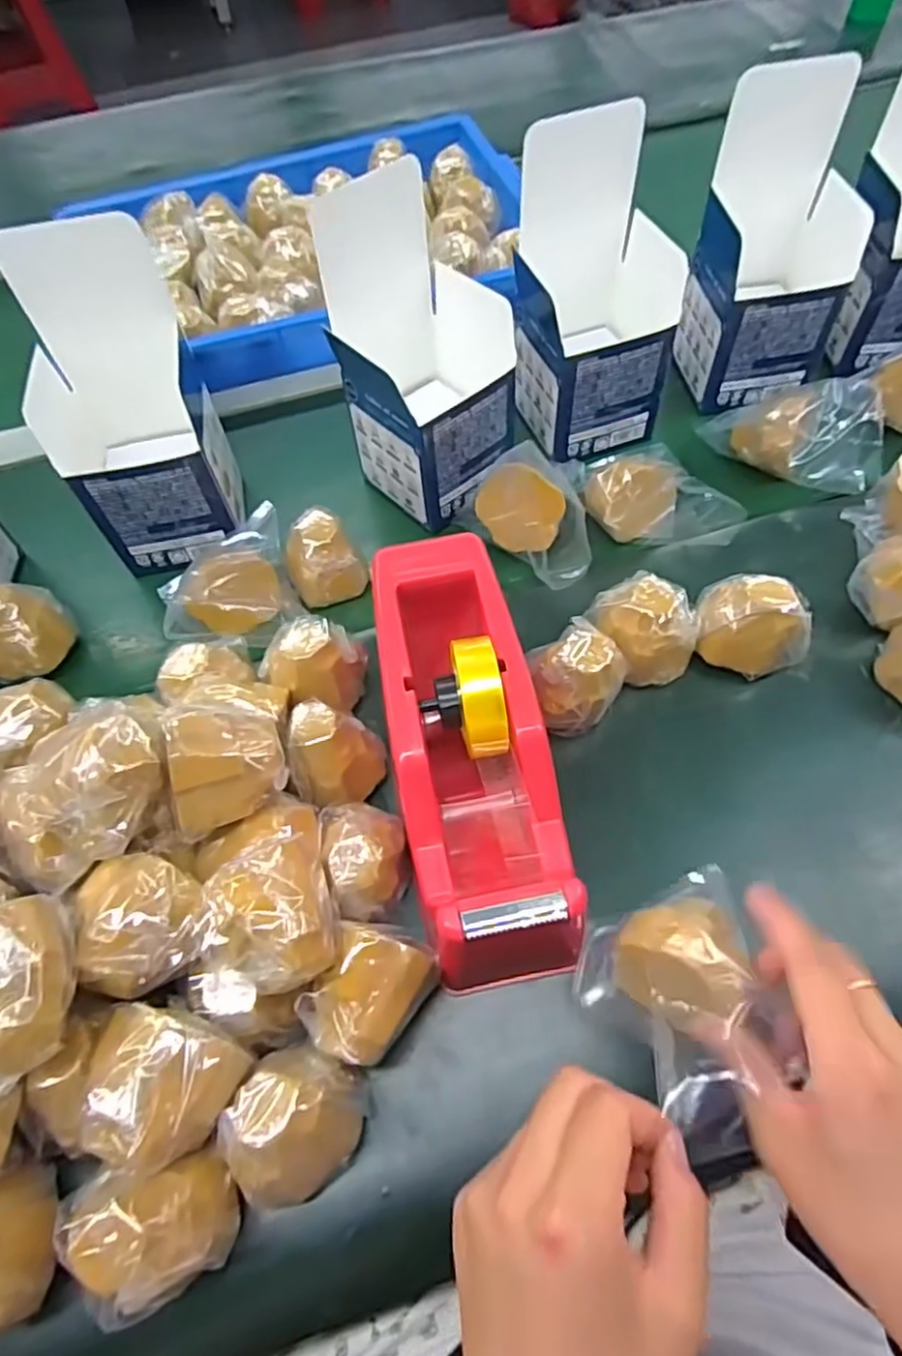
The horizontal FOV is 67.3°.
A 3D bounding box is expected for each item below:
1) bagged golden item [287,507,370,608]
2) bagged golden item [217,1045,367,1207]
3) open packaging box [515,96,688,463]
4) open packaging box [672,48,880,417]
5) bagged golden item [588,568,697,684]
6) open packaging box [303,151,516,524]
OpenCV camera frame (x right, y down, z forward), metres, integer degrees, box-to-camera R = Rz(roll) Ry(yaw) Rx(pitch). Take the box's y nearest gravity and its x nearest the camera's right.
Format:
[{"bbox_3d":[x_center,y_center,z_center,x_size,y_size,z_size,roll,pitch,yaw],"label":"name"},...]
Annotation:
[{"bbox_3d":[-0.082,-0.076,0.437,0.045,0.044,0.047,-22,61,-9],"label":"bagged golden item"},{"bbox_3d":[-0.062,0.180,0.274,0.044,0.051,0.051,24,64,17],"label":"bagged golden item"},{"bbox_3d":[0.098,-0.250,0.454,0.089,0.174,0.096,-22,60,-9],"label":"open packaging box"},{"bbox_3d":[0.224,-0.294,0.470,0.096,0.170,0.090,-9,59,-1],"label":"open packaging box"},{"bbox_3d":[0.114,-0.027,0.403,0.046,0.060,0.060,-28,62,-12],"label":"bagged golden item"},{"bbox_3d":[-0.019,-0.198,0.426,0.098,0.169,0.091,-40,65,-18],"label":"open packaging box"}]

